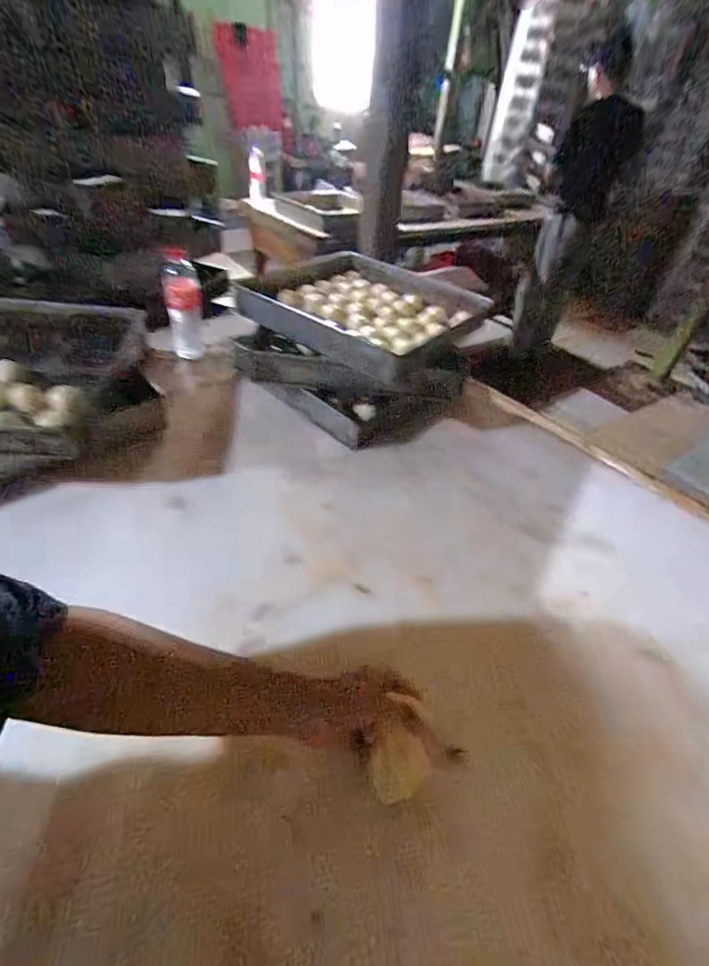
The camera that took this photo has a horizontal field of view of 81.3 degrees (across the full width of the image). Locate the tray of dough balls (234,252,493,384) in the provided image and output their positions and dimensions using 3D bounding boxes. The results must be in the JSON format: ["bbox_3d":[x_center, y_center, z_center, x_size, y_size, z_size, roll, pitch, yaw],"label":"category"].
[{"bbox_3d":[0.043,-0.381,0.912,0.425,0.067,0.442,28,48,21],"label":"tray of dough balls"}]

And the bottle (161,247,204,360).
[{"bbox_3d":[-0.387,-0.400,0.941,0.078,0.216,0.073,-12,47,-18],"label":"bottle"}]

